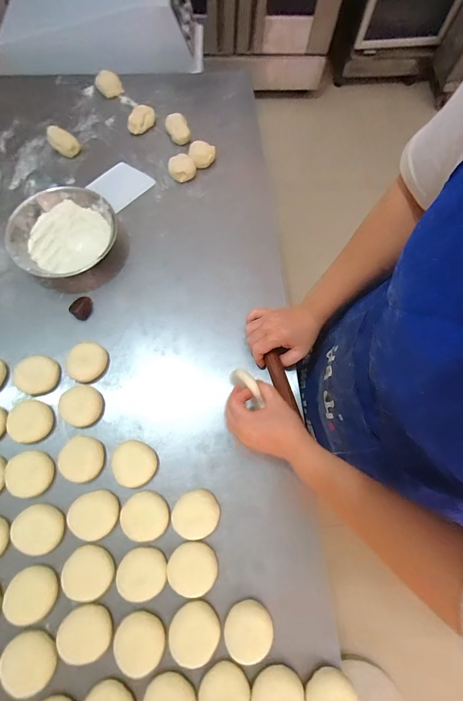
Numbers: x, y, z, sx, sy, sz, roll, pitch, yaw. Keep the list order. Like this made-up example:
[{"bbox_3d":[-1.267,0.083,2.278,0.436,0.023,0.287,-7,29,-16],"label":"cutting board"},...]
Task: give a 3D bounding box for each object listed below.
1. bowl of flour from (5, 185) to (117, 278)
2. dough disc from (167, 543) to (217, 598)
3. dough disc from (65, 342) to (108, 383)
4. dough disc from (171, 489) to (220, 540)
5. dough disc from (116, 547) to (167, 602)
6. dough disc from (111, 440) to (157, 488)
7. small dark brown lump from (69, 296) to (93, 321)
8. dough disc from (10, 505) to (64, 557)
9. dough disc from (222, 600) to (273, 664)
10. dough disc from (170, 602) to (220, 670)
[{"bbox_3d":[-0.308,-0.214,0.590,0.185,0.050,0.184,1,72,-2],"label":"bowl of flour"},{"bbox_3d":[-0.056,0.309,0.444,0.068,0.020,0.061,-11,73,-6],"label":"dough disc"},{"bbox_3d":[-0.245,0.019,0.531,0.062,0.030,0.067,1,72,-2],"label":"dough disc"},{"bbox_3d":[-0.053,0.245,0.470,0.068,0.025,0.062,1,72,-2],"label":"dough disc"},{"bbox_3d":[-0.124,0.310,0.432,0.064,0.022,0.057,5,71,1],"label":"dough disc"},{"bbox_3d":[-0.152,0.176,0.486,0.069,0.021,0.062,29,73,7],"label":"dough disc"},{"bbox_3d":[-0.268,-0.077,0.566,0.032,0.017,0.041,42,75,11],"label":"small dark brown lump"},{"bbox_3d":[-0.279,0.255,0.448,0.068,0.017,0.068,1,72,-2],"label":"dough disc"},{"bbox_3d":[0.023,0.379,0.426,0.062,0.019,0.062,1,72,-2],"label":"dough disc"},{"bbox_3d":[-0.049,0.379,0.421,0.063,0.015,0.066,1,72,-2],"label":"dough disc"}]

